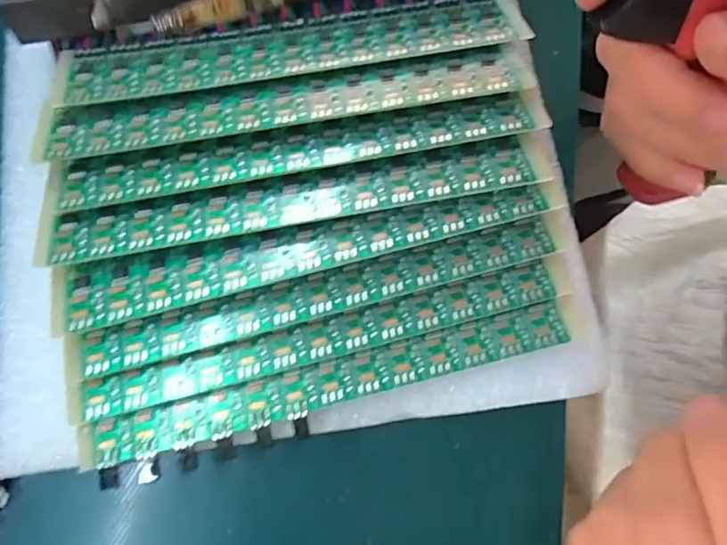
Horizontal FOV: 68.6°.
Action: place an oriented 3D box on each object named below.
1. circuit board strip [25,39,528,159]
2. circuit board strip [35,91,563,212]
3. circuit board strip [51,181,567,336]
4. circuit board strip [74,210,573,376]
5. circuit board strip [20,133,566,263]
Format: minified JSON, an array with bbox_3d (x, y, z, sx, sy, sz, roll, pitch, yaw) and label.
[{"bbox_3d":[-0.024,-0.059,0.180,0.164,0.006,0.022,-9,75,-5],"label":"circuit board strip"},{"bbox_3d":[-0.020,-0.042,0.176,0.161,0.005,0.019,-10,75,-5],"label":"circuit board strip"},{"bbox_3d":[-0.016,-0.008,0.170,0.164,0.005,0.021,-11,75,-5],"label":"circuit board strip"},{"bbox_3d":[-0.013,0.007,0.174,0.163,0.005,0.016,-14,75,-6],"label":"circuit board strip"},{"bbox_3d":[-0.021,-0.024,0.172,0.162,0.004,0.020,-9,75,-5],"label":"circuit board strip"}]

